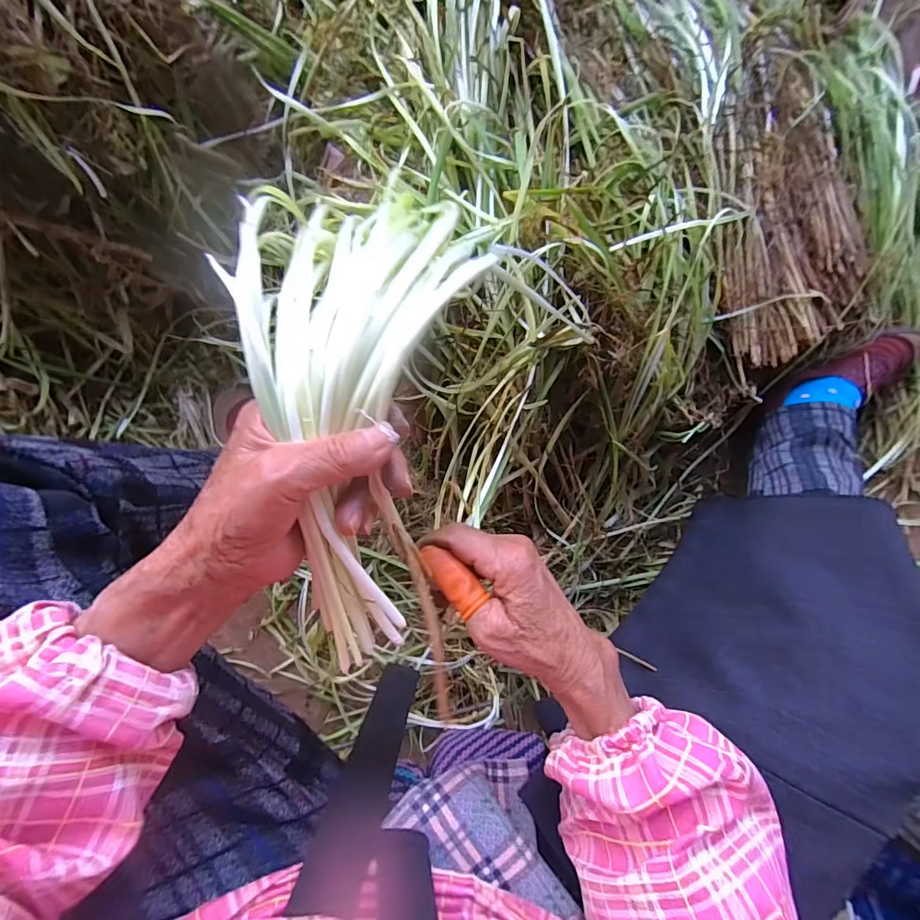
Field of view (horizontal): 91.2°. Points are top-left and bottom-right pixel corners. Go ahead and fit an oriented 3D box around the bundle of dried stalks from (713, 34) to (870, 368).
[{"bbox_3d":[0.333,-0.267,0.474,0.180,0.058,0.315,-17,92,-2],"label":"bundle of dried stalks"}]

